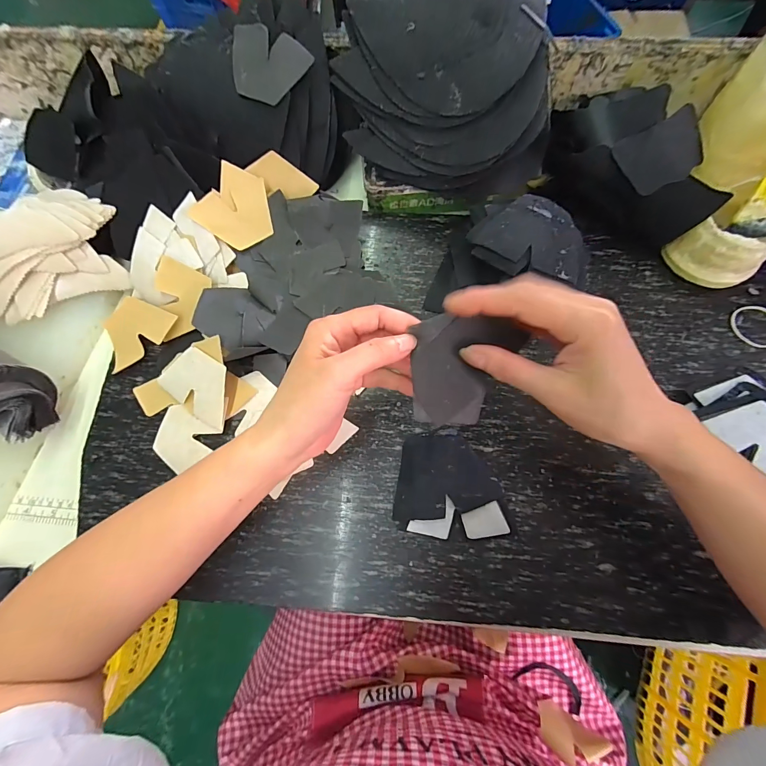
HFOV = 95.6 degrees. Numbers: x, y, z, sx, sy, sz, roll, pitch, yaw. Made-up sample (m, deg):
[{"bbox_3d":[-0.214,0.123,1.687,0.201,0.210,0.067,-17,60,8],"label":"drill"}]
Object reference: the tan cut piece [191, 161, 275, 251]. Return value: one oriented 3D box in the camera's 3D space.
[{"bbox_3d":[-0.147,-0.179,0.357,0.067,0.004,0.074,32,82,-20],"label":"tan cut piece"}]

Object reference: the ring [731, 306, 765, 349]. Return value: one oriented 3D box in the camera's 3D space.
[{"bbox_3d":[0.368,-0.056,0.341,0.046,0.004,0.046,0,74,2],"label":"ring"}]

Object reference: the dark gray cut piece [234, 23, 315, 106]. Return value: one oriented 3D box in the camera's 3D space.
[{"bbox_3d":[-0.110,-0.299,0.329,0.072,0.006,0.056,21,104,-1],"label":"dark gray cut piece"}]

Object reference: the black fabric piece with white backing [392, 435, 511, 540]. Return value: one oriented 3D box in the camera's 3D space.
[{"bbox_3d":[0.060,0.090,0.303,0.092,0.010,0.083,8,74,4],"label":"black fabric piece with white backing"}]

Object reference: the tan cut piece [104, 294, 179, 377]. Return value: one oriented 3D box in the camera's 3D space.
[{"bbox_3d":[-0.248,-0.055,0.346,0.077,0.008,0.057,-34,90,8],"label":"tan cut piece"}]

